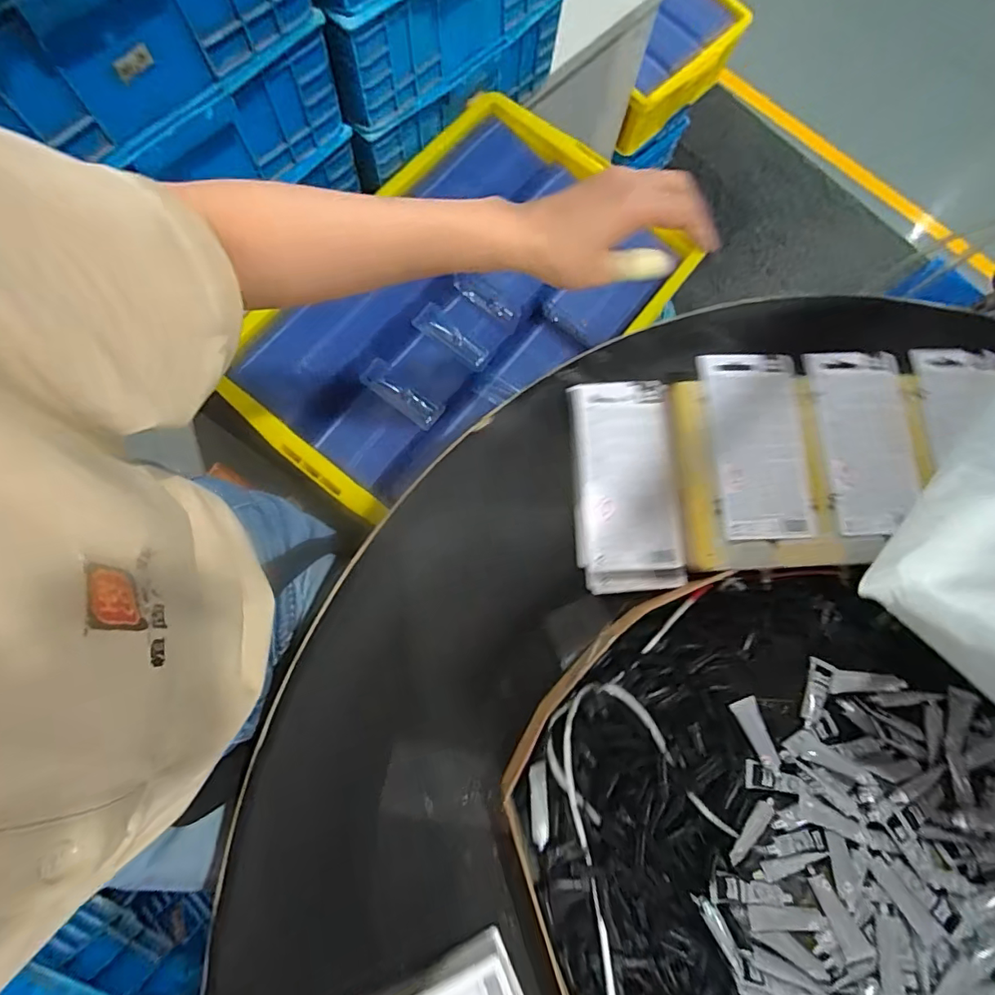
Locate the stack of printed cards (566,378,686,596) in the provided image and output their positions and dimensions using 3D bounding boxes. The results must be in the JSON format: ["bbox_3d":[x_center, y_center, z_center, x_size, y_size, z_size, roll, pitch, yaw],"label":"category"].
[{"bbox_3d":[0.112,-0.013,0.449,0.091,0.013,0.186,-3,78,-4],"label":"stack of printed cards"}]

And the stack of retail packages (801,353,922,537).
[{"bbox_3d":[0.330,-0.051,0.450,0.085,0.011,0.165,-3,78,-4],"label":"stack of retail packages"}]

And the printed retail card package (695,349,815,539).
[{"bbox_3d":[0.227,-0.046,0.441,0.082,0.010,0.165,-1,78,-4],"label":"printed retail card package"}]

